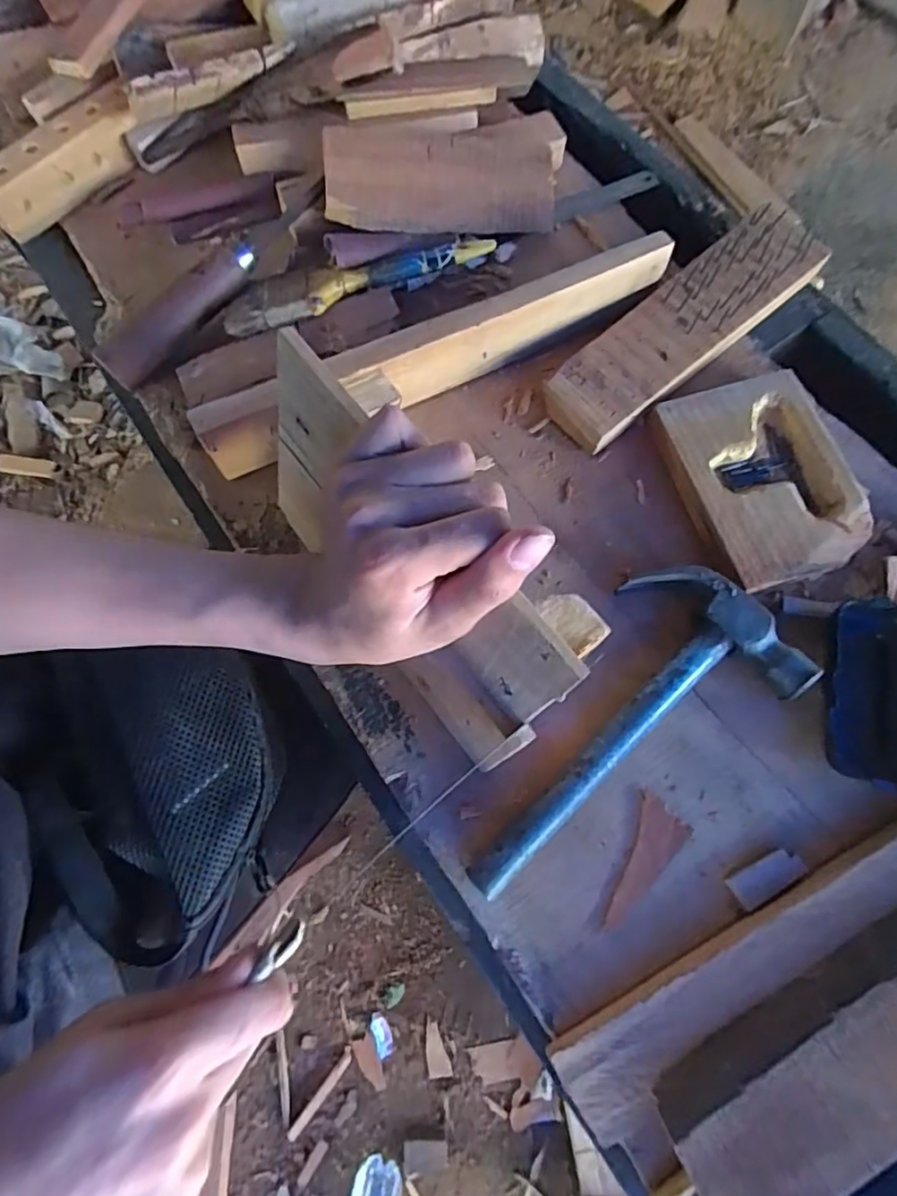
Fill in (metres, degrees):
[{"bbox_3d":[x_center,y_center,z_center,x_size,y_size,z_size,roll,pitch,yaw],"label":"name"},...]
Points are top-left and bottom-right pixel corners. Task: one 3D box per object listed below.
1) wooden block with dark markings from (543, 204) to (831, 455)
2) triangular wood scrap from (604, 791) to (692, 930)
[{"bbox_3d":[0.174,-0.203,0.431,0.245,0.028,0.067,-39,76,-11],"label":"wooden block with dark markings"},{"bbox_3d":[0.116,0.155,0.334,0.029,0.004,0.075,22,74,6],"label":"triangular wood scrap"}]

